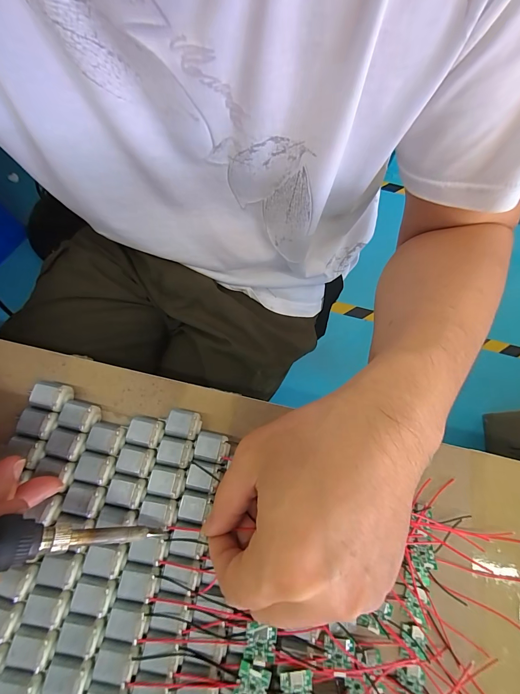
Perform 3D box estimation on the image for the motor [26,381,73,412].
[{"bbox_3d":[-0.149,0.036,0.221,0.025,0.013,0.018,11,72,-1],"label":"motor"}]

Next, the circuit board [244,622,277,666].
[{"bbox_3d":[0.000,0.173,0.179,0.018,0.004,0.019,7,72,-3],"label":"circuit board"}]

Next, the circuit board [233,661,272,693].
[{"bbox_3d":[-0.005,0.191,0.173,0.018,0.006,0.018,17,72,0],"label":"circuit board"}]

